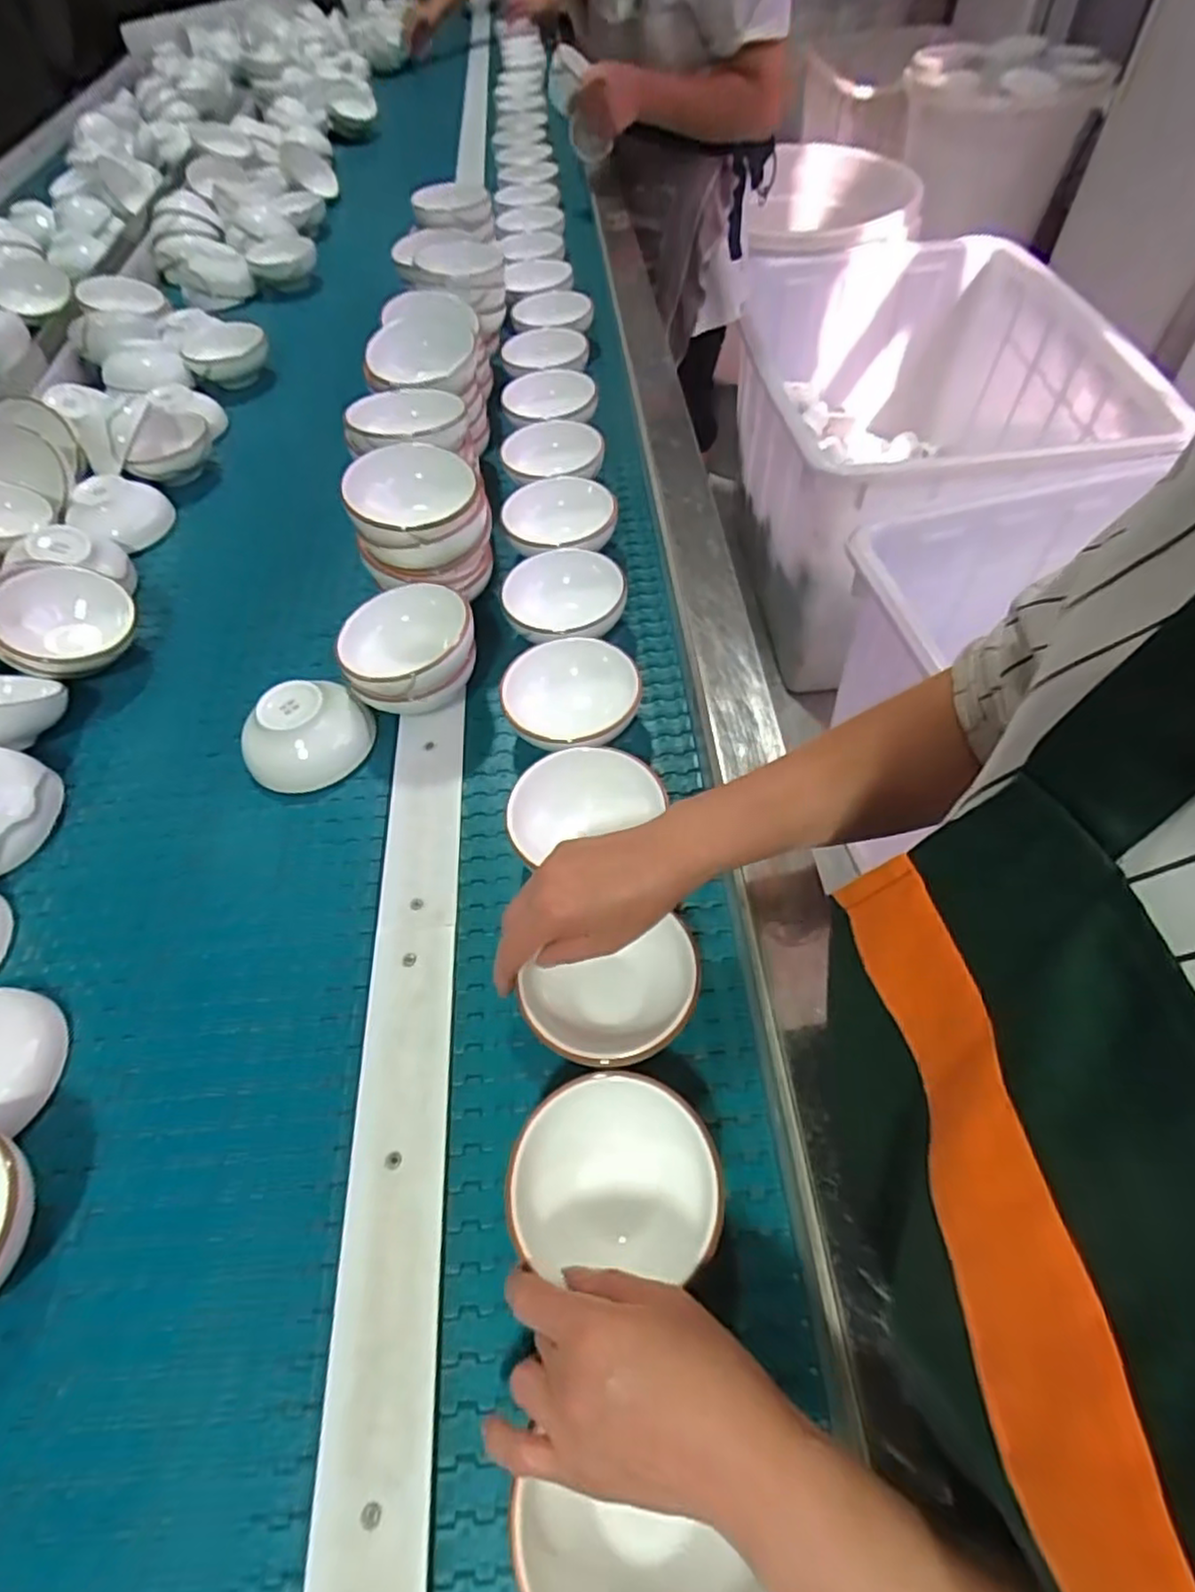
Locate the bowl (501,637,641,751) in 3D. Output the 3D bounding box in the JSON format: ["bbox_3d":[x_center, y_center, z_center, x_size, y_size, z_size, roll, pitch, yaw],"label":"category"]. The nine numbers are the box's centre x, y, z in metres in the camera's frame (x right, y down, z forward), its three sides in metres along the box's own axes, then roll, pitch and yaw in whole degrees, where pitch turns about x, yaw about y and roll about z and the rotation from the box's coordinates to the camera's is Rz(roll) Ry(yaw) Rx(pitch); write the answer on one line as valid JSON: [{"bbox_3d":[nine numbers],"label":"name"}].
[{"bbox_3d":[-0.020,-0.073,0.570,0.107,0.047,0.109,-4,58,6],"label":"bowl"}]

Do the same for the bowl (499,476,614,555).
[{"bbox_3d":[-0.036,-0.257,0.685,0.107,0.050,0.105,-4,58,6],"label":"bowl"}]

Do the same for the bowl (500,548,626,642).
[{"bbox_3d":[-0.033,-0.166,0.627,0.098,0.050,0.100,-4,58,6],"label":"bowl"}]

